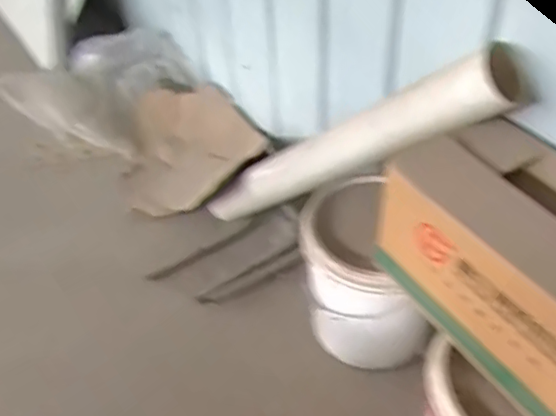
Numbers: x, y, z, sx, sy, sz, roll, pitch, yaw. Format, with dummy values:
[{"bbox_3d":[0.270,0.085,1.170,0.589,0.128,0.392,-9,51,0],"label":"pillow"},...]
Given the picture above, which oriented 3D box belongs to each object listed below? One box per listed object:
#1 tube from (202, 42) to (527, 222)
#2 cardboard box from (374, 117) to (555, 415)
[{"bbox_3d":[0.092,-0.113,1.378,0.138,0.137,1.029,-44,14,-35],"label":"tube"},{"bbox_3d":[0.419,0.099,0.971,0.286,0.251,0.508,-28,48,-24],"label":"cardboard box"}]

